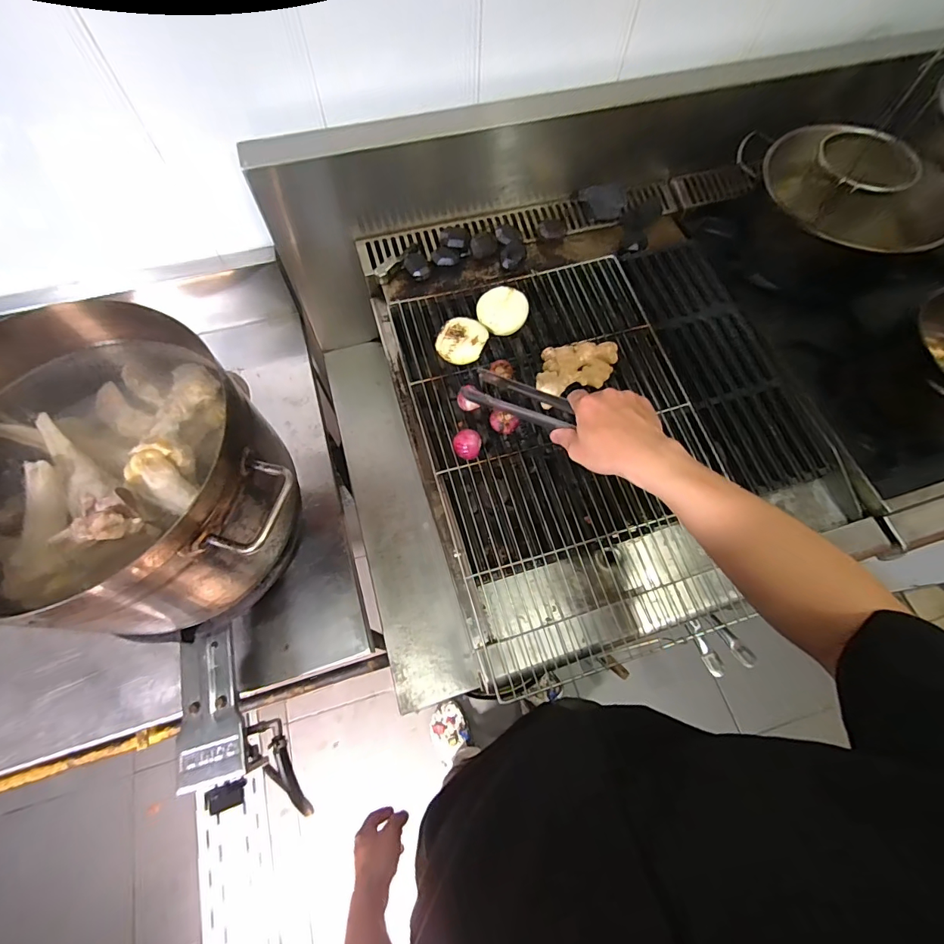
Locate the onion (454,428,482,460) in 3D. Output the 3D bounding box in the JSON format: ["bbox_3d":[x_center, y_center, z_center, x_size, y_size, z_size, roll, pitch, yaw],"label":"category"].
[{"bbox_3d":[-0.007,-0.032,0.611,0.037,0.041,0.038,2,67,-1],"label":"onion"}]

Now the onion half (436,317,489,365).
[{"bbox_3d":[-0.016,-0.187,0.665,0.068,0.042,0.073,1,67,-2],"label":"onion half"}]

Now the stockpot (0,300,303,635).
[{"bbox_3d":[-0.381,0.008,0.512,0.333,0.218,0.312,-19,69,-10],"label":"stockpot"}]

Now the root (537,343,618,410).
[{"bbox_3d":[0.150,-0.151,0.663,0.139,0.030,0.083,-23,70,-11],"label":"root"}]

